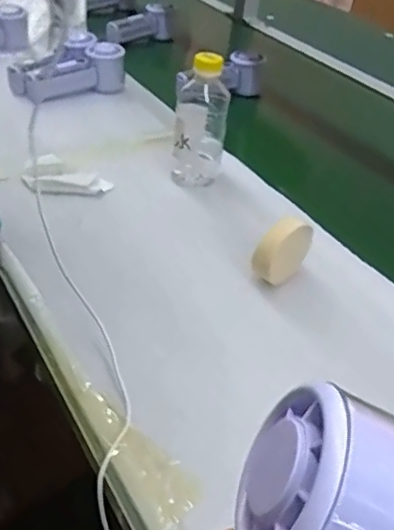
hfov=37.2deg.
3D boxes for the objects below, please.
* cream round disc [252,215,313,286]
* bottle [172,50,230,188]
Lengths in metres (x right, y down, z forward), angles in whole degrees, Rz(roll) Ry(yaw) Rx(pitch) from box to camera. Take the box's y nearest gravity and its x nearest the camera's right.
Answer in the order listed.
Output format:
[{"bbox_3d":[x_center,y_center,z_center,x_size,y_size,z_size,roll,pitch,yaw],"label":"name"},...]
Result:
[{"bbox_3d":[0.080,-0.016,0.541,0.018,0.067,0.064,34,45,31],"label":"cream round disc"},{"bbox_3d":[0.003,-0.157,0.668,0.061,0.154,0.050,8,37,0],"label":"bottle"}]

